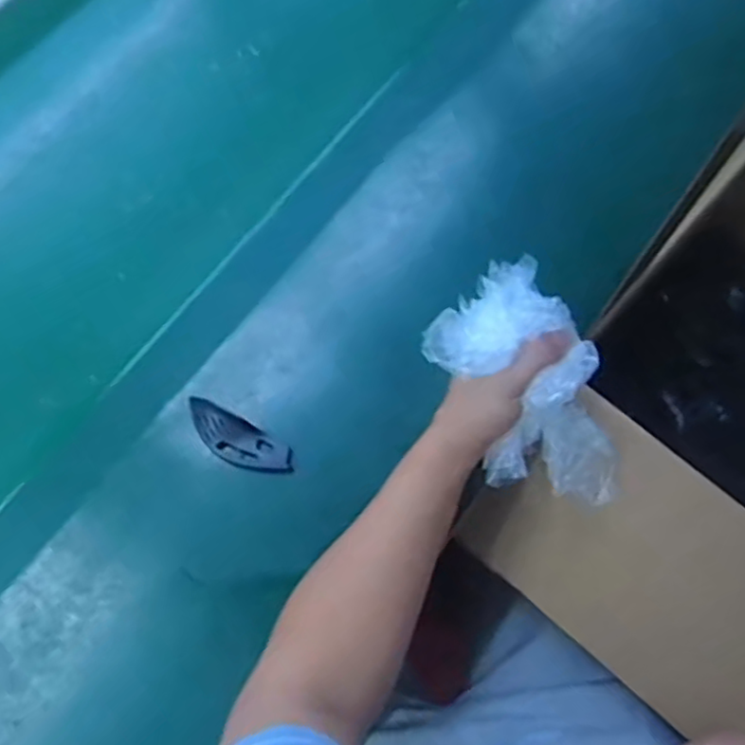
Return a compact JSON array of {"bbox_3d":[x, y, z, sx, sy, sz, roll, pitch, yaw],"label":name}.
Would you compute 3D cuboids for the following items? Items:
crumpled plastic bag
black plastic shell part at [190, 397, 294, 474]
[{"bbox_3d":[0.118,0.020,0.499,0.100,0.067,0.184,-35,109,-11],"label":"crumpled plastic bag"},{"bbox_3d":[-0.111,0.055,0.554,0.097,0.008,0.034,26,73,10],"label":"black plastic shell part"}]

